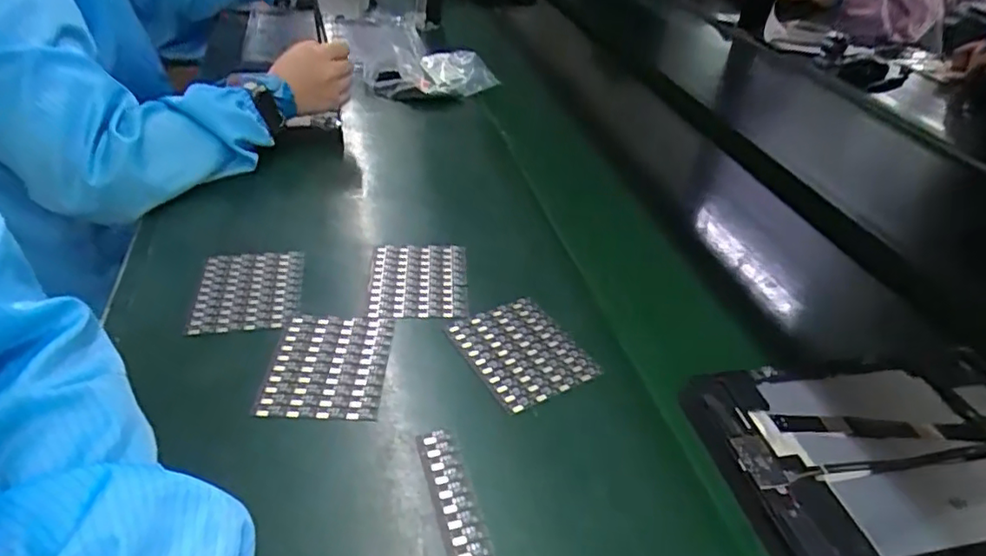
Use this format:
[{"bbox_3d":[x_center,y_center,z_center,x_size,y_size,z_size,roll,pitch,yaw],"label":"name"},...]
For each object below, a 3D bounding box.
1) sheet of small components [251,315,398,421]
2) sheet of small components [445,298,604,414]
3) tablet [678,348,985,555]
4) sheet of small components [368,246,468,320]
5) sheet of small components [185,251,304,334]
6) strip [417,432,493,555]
[{"bbox_3d":[-0.123,0.064,0.455,0.086,0.006,0.100,2,37,-1],"label":"sheet of small components"},{"bbox_3d":[0.022,0.055,0.475,0.084,0.004,0.100,-18,41,-26],"label":"sheet of small components"},{"bbox_3d":[0.279,0.112,0.409,0.269,0.020,0.155,-7,38,-12],"label":"tablet"},{"bbox_3d":[-0.067,0.001,0.544,0.085,0.008,0.101,0,37,-4],"label":"sheet of small components"},{"bbox_3d":[-0.208,0.011,0.518,0.084,0.010,0.098,-5,37,-9],"label":"sheet of small components"},{"bbox_3d":[-0.024,0.134,0.368,0.023,0.005,0.099,-9,38,-15],"label":"strip"}]

